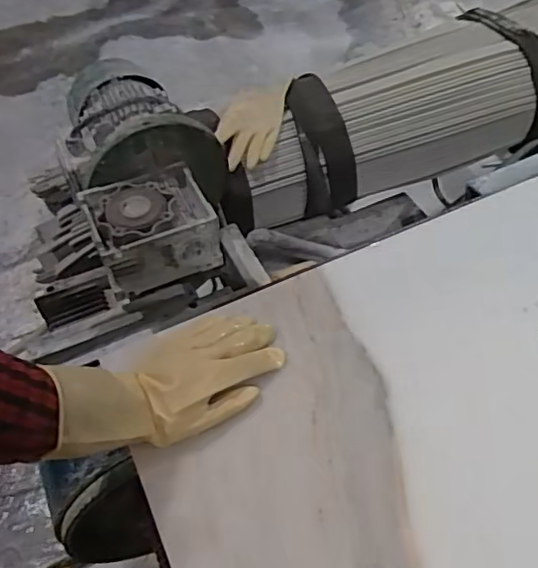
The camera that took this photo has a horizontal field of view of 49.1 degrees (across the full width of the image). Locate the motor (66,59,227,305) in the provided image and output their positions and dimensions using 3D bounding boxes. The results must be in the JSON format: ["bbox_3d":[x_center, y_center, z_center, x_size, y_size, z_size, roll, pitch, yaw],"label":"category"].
[{"bbox_3d":[-0.161,-0.159,0.788,0.184,0.155,0.305,-18,53,-11],"label":"motor"}]

